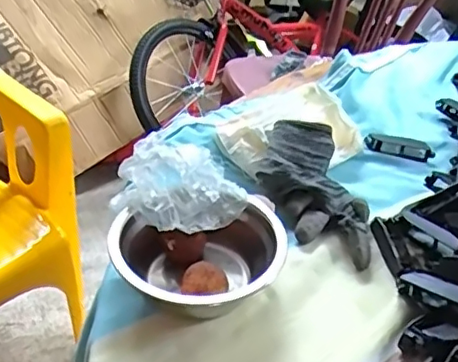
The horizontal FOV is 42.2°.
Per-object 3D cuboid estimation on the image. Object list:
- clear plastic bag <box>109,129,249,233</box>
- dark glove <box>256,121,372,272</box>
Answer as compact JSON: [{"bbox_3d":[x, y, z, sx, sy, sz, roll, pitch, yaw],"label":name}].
[{"bbox_3d":[-0.037,0.001,0.492,0.094,0.055,0.075,19,39,19],"label":"clear plastic bag"},{"bbox_3d":[0.077,0.006,0.558,0.086,0.041,0.173,-6,37,-14],"label":"dark glove"}]

